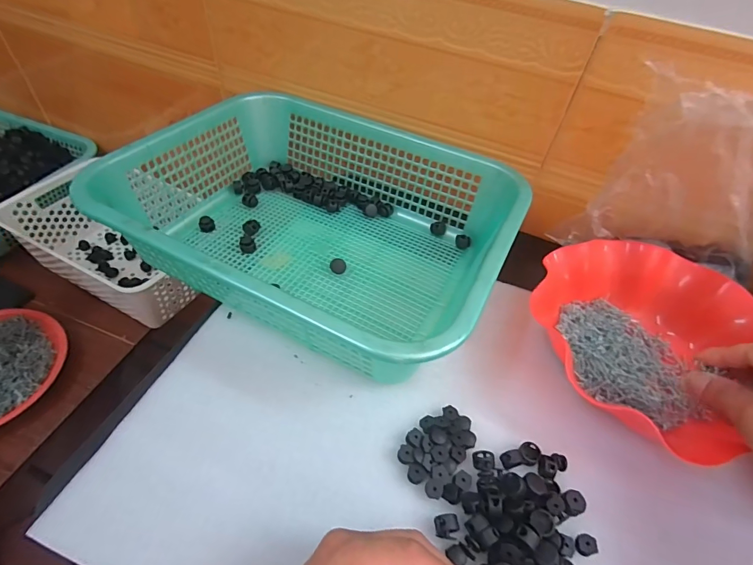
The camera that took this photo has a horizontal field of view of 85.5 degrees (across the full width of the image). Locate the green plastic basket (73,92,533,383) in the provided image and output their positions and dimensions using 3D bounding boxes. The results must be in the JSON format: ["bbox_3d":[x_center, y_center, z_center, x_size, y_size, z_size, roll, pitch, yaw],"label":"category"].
[{"bbox_3d":[-0.060,-0.073,0.435,0.384,0.101,0.298,24,51,14],"label":"green plastic basket"}]

